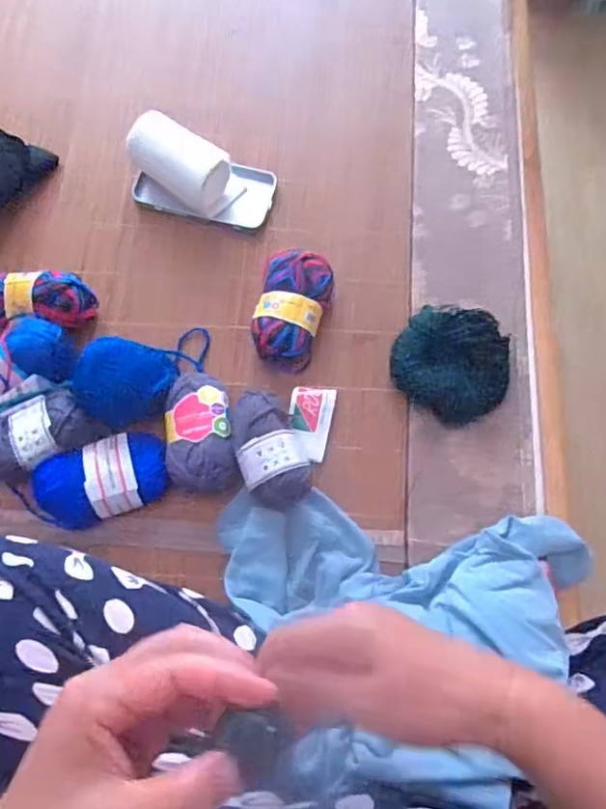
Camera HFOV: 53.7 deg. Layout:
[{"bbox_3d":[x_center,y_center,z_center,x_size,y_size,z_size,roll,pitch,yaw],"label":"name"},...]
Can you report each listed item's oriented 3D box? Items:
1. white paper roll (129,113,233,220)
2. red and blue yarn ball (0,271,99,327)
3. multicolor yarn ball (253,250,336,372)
[{"bbox_3d":[-0.126,-0.248,0.621,0.104,0.060,0.057,32,75,11],"label":"white paper roll"},{"bbox_3d":[-0.259,-0.100,0.588,0.107,0.047,0.059,7,72,3],"label":"red and blue yarn ball"},{"bbox_3d":[-0.010,-0.092,0.582,0.069,0.041,0.114,12,72,4],"label":"multicolor yarn ball"}]

